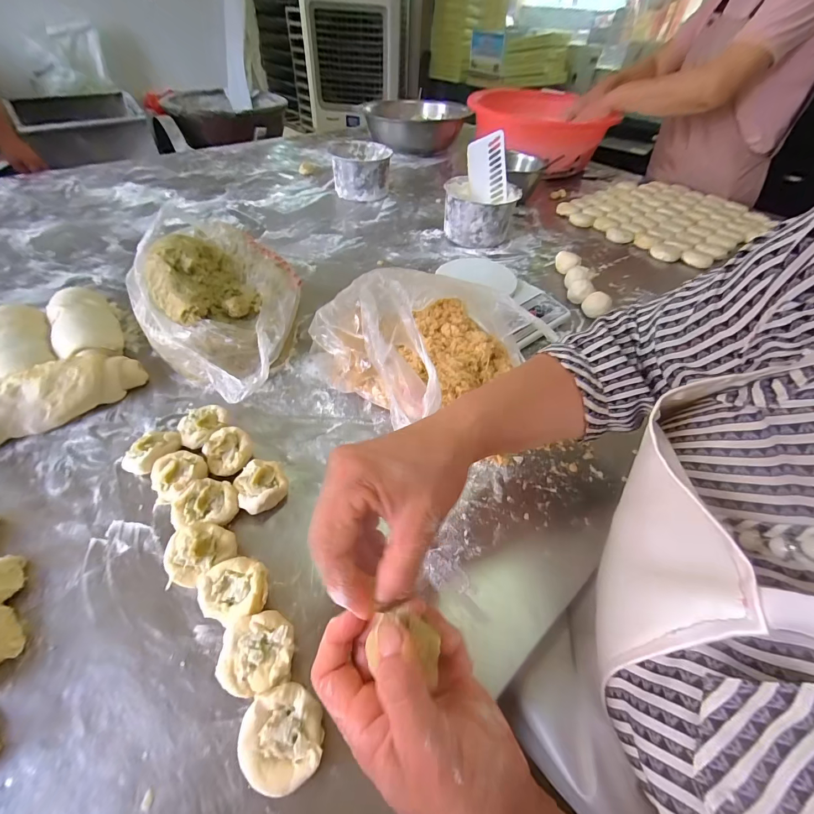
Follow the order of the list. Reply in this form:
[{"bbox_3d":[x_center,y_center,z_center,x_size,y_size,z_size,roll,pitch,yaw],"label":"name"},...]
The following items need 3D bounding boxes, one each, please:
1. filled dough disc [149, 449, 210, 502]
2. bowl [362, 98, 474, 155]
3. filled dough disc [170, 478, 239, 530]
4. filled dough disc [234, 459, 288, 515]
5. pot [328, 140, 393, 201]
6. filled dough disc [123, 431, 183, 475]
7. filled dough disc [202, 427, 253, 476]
[{"bbox_3d":[-0.227,0.067,0.362,0.046,0.036,0.048,2,49,-2],"label":"filled dough disc"},{"bbox_3d":[0.021,-0.866,1.104,0.260,0.102,0.271,-5,50,-10],"label":"bowl"},{"bbox_3d":[-0.189,0.092,0.347,0.055,0.029,0.046,-6,50,-11],"label":"filled dough disc"},{"bbox_3d":[-0.143,0.080,0.362,0.046,0.029,0.051,-20,54,-22],"label":"filled dough disc"},{"bbox_3d":[-0.112,-0.577,0.886,0.129,0.087,0.133,2,49,-2],"label":"pot"},{"bbox_3d":[-0.264,0.047,0.380,0.039,0.032,0.052,18,50,12],"label":"filled dough disc"},{"bbox_3d":[-0.187,0.049,0.385,0.044,0.031,0.050,-26,56,-24],"label":"filled dough disc"}]

